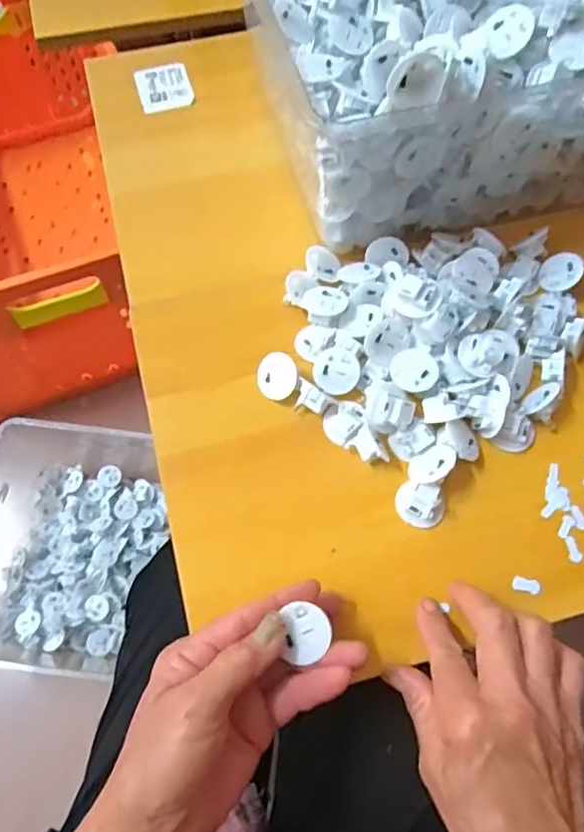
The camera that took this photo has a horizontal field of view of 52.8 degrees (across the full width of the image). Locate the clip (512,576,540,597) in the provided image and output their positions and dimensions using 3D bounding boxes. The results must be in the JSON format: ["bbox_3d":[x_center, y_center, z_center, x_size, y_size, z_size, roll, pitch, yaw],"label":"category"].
[{"bbox_3d":[0.152,0.109,0.379,0.017,0.004,0.010,16,68,6],"label":"clip"}]

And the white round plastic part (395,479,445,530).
[{"bbox_3d":[0.085,0.058,0.389,0.032,0.016,0.027,21,68,8],"label":"white round plastic part"}]

